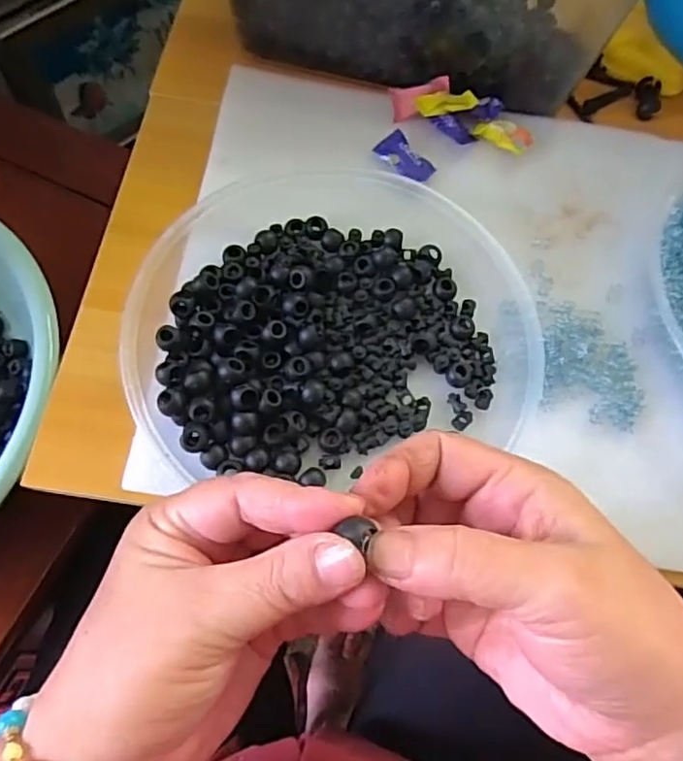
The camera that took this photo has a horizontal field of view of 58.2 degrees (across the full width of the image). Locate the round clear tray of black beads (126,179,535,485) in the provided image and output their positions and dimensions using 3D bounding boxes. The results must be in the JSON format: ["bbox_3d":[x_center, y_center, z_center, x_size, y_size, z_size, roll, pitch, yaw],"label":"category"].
[{"bbox_3d":[-0.003,-0.042,0.376,0.233,0.051,0.224,1,67,-1],"label":"round clear tray of black beads"}]

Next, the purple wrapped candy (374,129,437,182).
[{"bbox_3d":[0.044,-0.155,0.428,0.023,0.005,0.044,-35,73,-15],"label":"purple wrapped candy"}]

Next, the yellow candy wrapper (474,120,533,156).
[{"bbox_3d":[0.118,-0.179,0.449,0.041,0.008,0.023,27,69,9],"label":"yellow candy wrapper"}]

